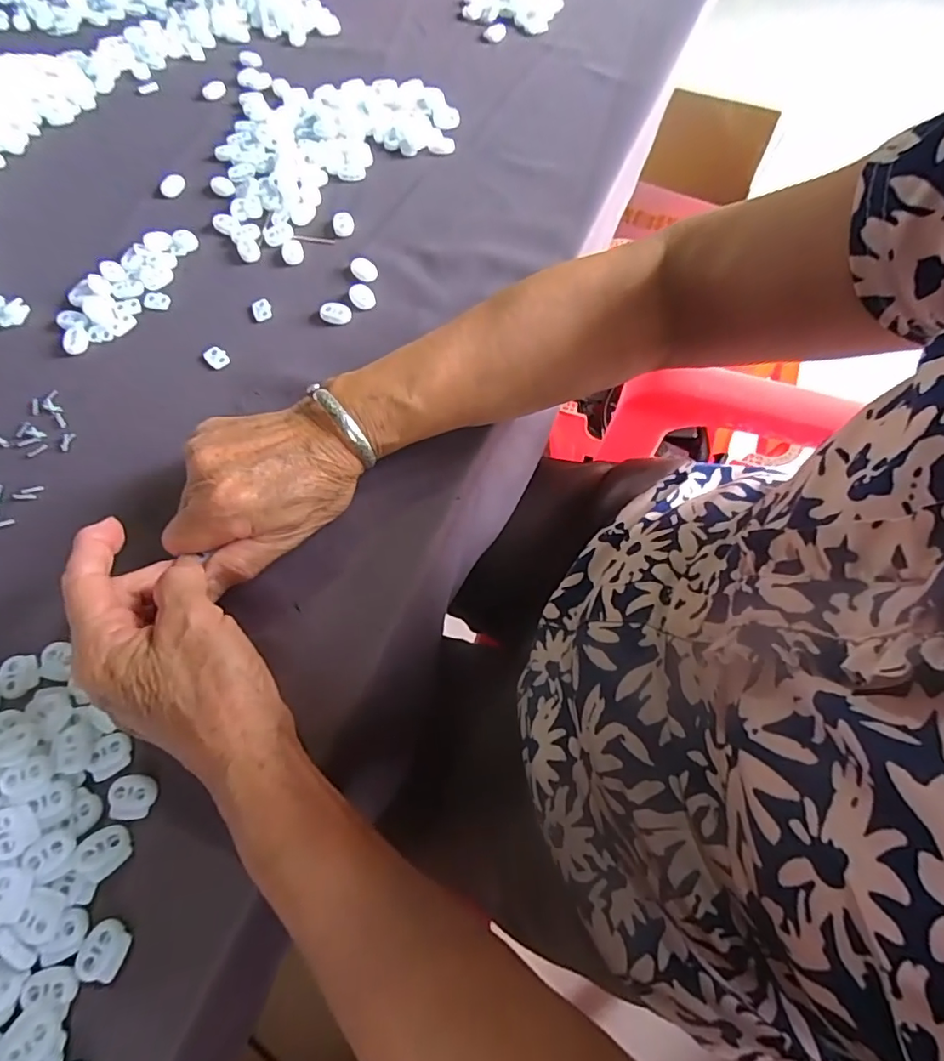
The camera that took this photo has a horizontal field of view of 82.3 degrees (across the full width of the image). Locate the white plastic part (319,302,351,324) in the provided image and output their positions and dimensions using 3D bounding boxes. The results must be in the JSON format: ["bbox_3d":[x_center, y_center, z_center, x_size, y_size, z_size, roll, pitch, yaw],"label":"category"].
[{"bbox_3d":[-0.098,-0.156,0.387,0.022,0.010,0.014,25,69,12],"label":"white plastic part"}]

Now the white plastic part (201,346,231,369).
[{"bbox_3d":[-0.179,-0.121,0.377,0.013,0.004,0.019,-40,70,-15],"label":"white plastic part"}]

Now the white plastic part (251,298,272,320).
[{"bbox_3d":[-0.153,-0.161,0.394,0.014,0.005,0.018,-23,67,-9],"label":"white plastic part"}]

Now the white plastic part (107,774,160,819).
[{"bbox_3d":[-0.164,0.128,0.260,0.021,0.004,0.019,-4,66,0],"label":"white plastic part"}]

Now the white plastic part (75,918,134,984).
[{"bbox_3d":[-0.162,0.185,0.237,0.019,0.004,0.021,14,67,8],"label":"white plastic part"}]

